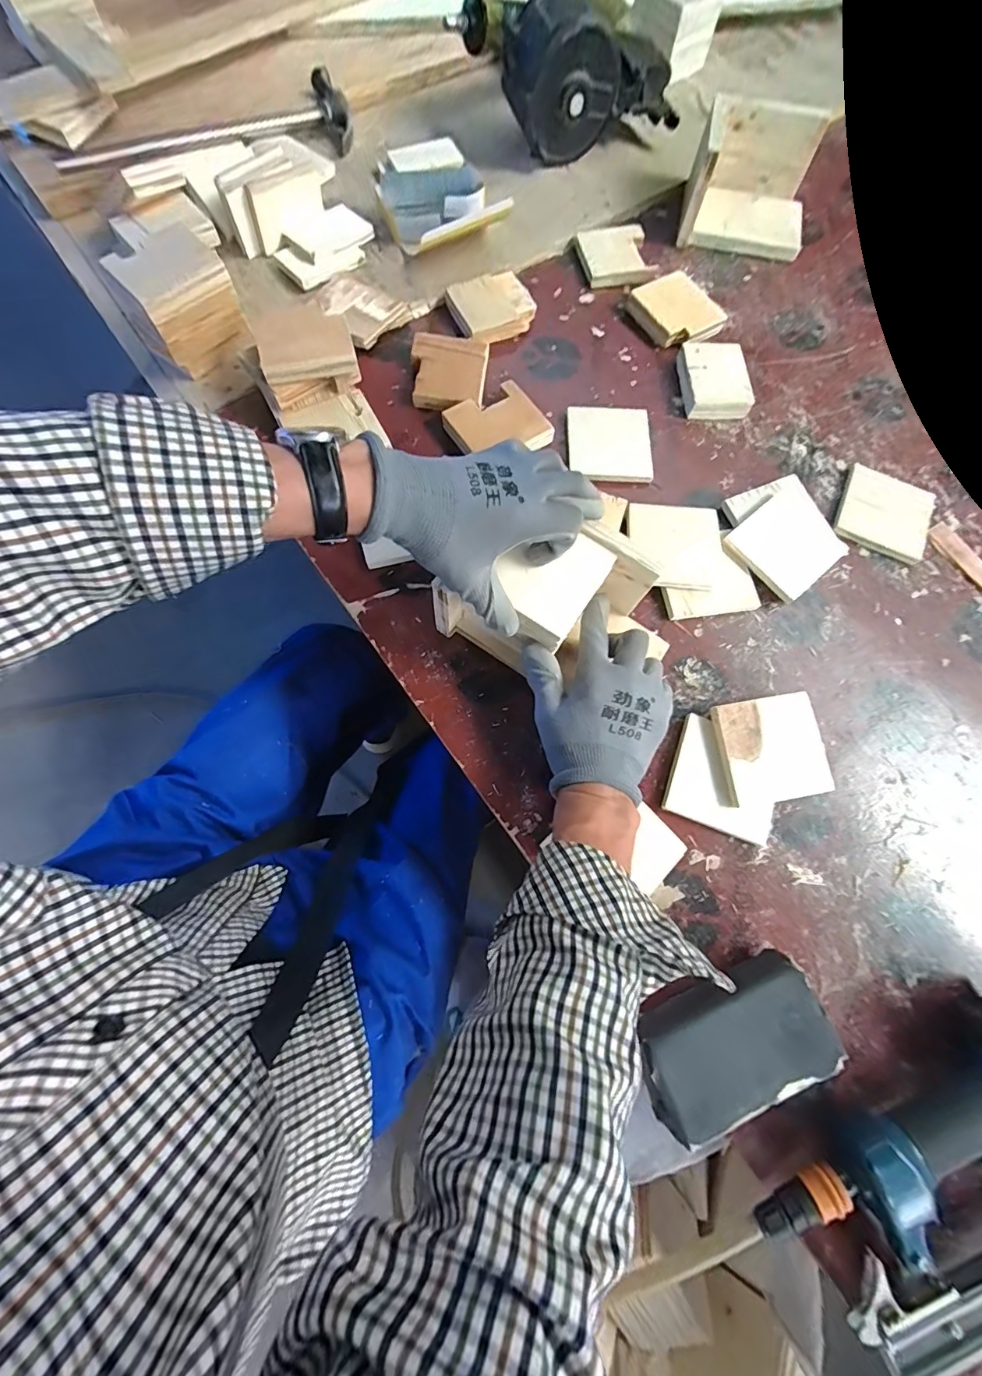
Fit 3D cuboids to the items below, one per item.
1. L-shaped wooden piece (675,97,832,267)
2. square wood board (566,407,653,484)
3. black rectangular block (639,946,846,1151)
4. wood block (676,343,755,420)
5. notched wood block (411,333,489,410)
[{"bbox_3d":[0.331,-0.635,0.584,0.159,0.090,0.124,14,74,2],"label":"L-shaped wooden piece"},{"bbox_3d":[0.130,-0.269,0.512,0.085,0.016,0.091,-1,74,-2],"label":"square wood board"},{"bbox_3d":[0.180,0.265,0.345,0.136,0.033,0.076,-21,76,-8],"label":"black rectangular block"},{"bbox_3d":[0.252,-0.350,0.530,0.068,0.027,0.092,-6,75,-4],"label":"wood block"},{"bbox_3d":[-0.047,-0.351,0.519,0.081,0.021,0.091,6,74,0],"label":"notched wood block"}]

